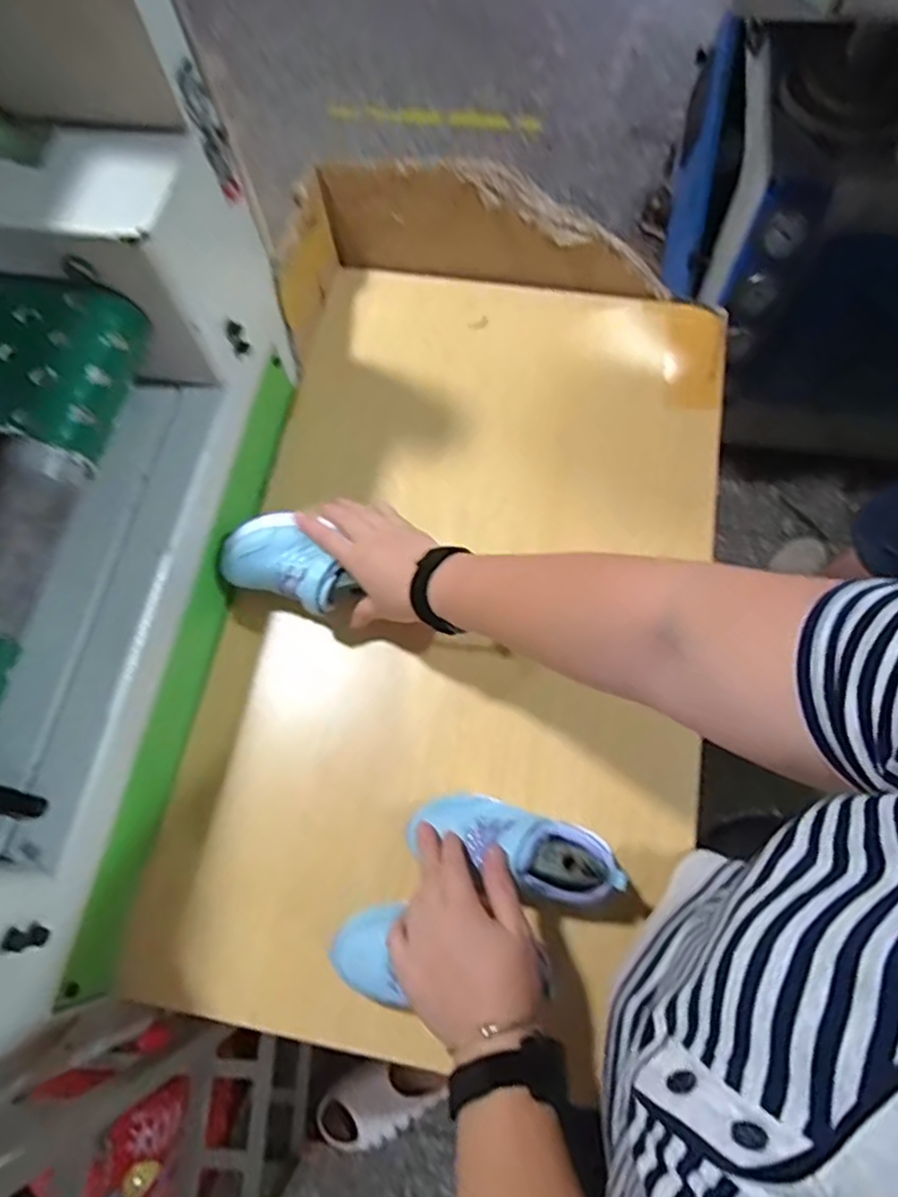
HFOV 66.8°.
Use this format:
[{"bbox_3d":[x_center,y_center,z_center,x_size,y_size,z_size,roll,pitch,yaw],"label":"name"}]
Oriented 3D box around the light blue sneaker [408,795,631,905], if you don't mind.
[{"bbox_3d":[0.060,0.203,0.563,0.167,0.087,0.064,16,70,21],"label":"light blue sneaker"}]

